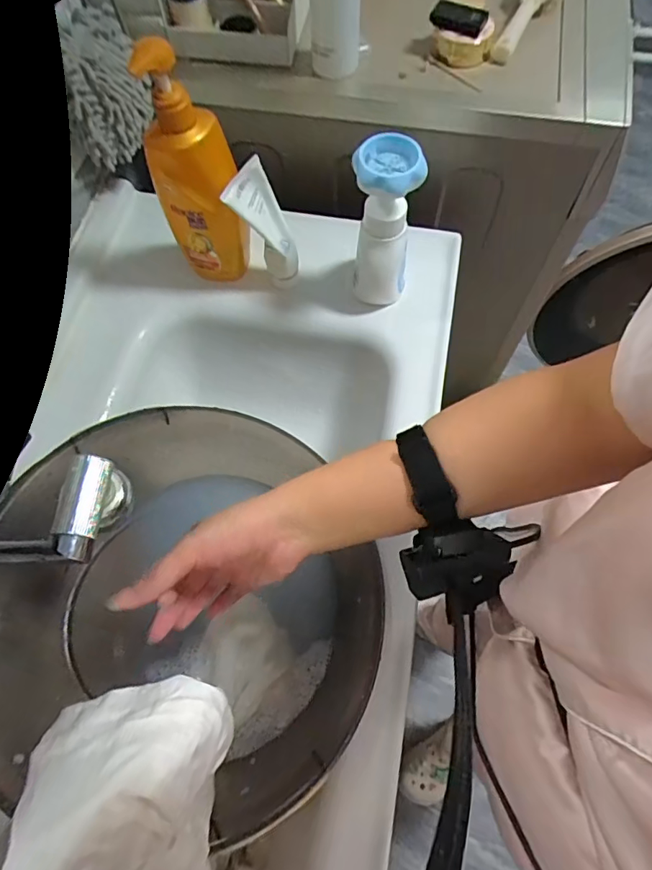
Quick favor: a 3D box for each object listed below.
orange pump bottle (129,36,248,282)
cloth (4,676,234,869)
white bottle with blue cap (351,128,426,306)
[{"bbox_3d":[-0.139,-0.268,0.524,0.085,0.246,0.045,-5,66,0],"label":"orange pump bottle"},{"bbox_3d":[-0.098,0.178,0.237,0.092,0.089,0.099,-14,67,-4],"label":"cloth"},{"bbox_3d":[0.064,-0.227,0.558,0.066,0.192,0.055,-1,66,1],"label":"white bottle with blue cap"}]

